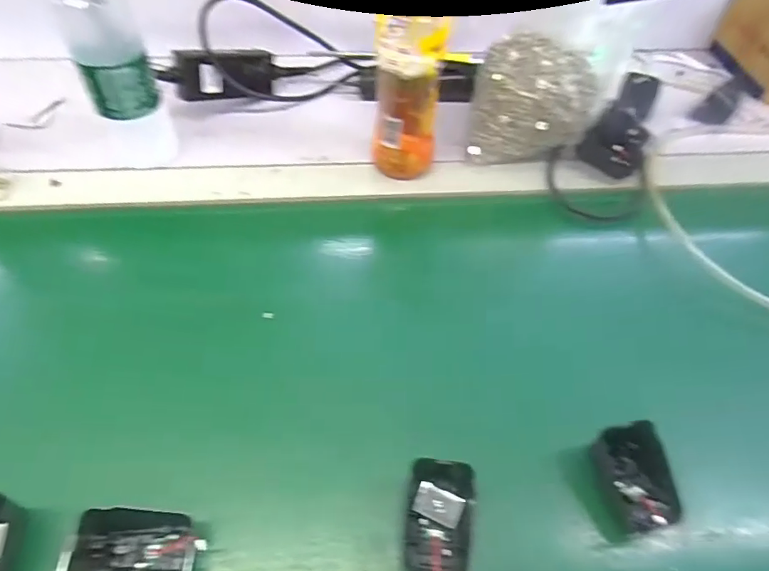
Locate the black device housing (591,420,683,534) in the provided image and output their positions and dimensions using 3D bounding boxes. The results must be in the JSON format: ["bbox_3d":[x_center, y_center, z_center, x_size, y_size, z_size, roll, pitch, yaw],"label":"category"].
[{"bbox_3d":[0.180,0.135,0.357,0.045,0.023,0.068,-20,69,21],"label":"black device housing"}]

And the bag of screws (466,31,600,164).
[{"bbox_3d":[0.160,-0.202,0.547,0.122,0.091,0.101,8,58,3],"label":"bag of screws"}]

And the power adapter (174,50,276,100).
[{"bbox_3d":[-0.182,-0.248,0.589,0.118,0.058,0.025,-23,59,-39],"label":"power adapter"}]

